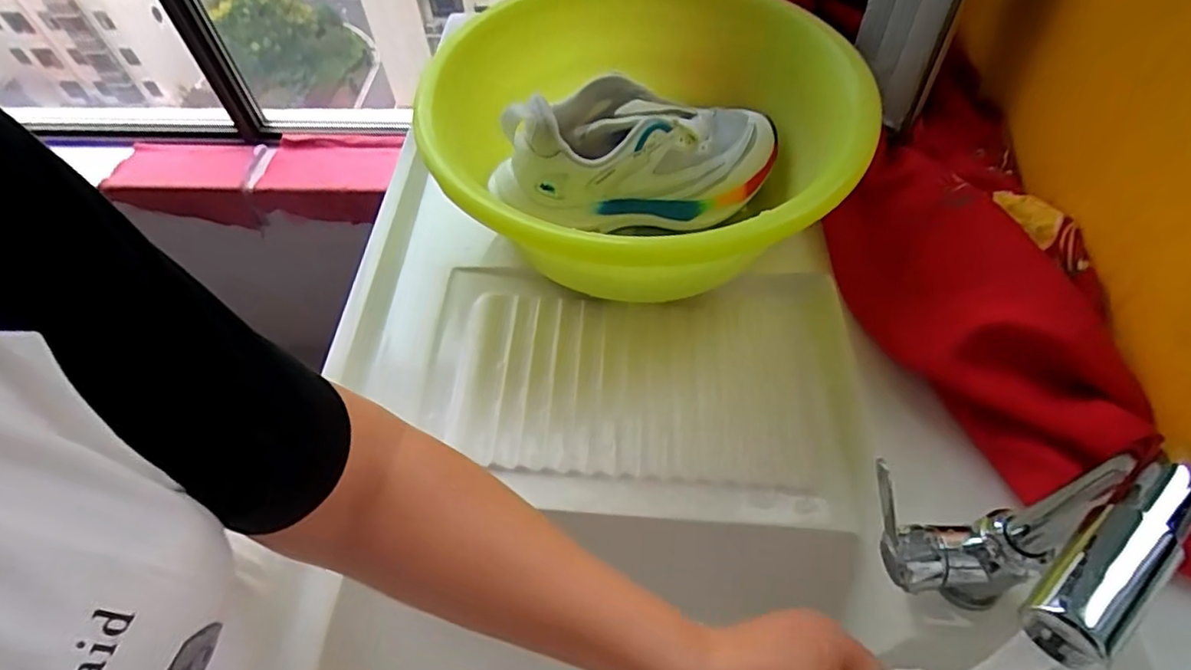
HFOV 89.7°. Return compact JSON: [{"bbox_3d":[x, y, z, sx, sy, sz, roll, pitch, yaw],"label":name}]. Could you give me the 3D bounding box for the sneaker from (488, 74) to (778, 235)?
[{"bbox_3d":[0.048,-0.178,0.568,0.287,0.101,0.110,-9,53,-27],"label":"sneaker"}]

